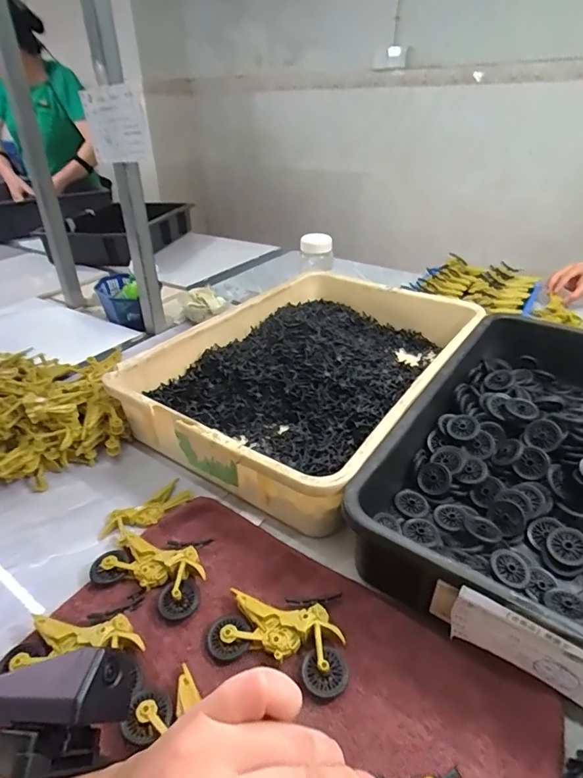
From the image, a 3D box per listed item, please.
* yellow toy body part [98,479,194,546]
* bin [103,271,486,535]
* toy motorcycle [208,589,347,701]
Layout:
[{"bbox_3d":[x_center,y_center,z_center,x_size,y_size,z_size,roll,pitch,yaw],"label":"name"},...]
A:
[{"bbox_3d":[-0.164,0.136,0.509,0.047,0.010,0.099,25,42,33],"label":"yellow toy body part"},{"bbox_3d":[0.040,-0.040,0.687,0.354,0.088,0.522,19,39,28],"label":"bin"},{"bbox_3d":[-0.006,0.207,0.388,0.114,0.021,0.077,10,36,16],"label":"toy motorcycle"}]

